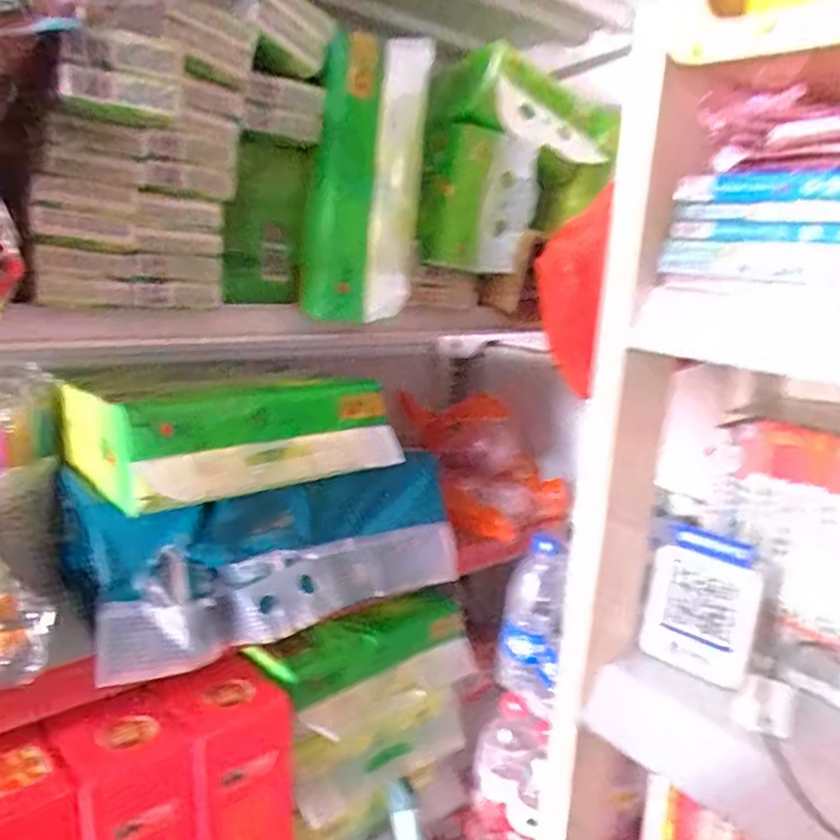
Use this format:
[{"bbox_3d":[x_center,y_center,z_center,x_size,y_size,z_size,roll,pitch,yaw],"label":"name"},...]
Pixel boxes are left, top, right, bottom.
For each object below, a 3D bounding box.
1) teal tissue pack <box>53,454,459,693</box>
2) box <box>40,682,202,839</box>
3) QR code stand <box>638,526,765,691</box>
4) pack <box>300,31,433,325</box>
[{"bbox_3d":[-0.177,0.123,0.777,0.406,0.142,0.251,-7,18,-38],"label":"teal tissue pack"},{"bbox_3d":[-0.277,0.409,0.669,0.114,0.250,0.117,-7,18,-38],"label":"box"},{"bbox_3d":[0.264,0.172,0.657,0.099,0.125,0.033,17,19,40],"label":"QR code stand"},{"bbox_3d":[-0.055,-0.232,0.690,0.113,0.261,0.074,4,14,-4],"label":"pack"}]

